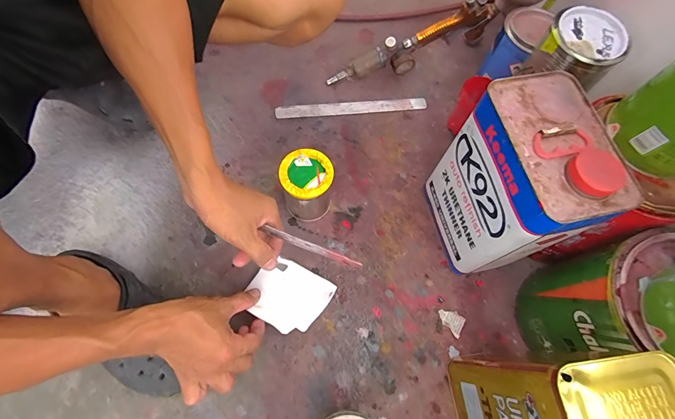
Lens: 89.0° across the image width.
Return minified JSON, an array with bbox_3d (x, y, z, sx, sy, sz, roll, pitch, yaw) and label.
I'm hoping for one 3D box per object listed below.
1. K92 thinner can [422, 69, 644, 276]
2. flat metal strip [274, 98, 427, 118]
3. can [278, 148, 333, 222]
[{"bbox_3d":[0.219,-0.025,0.455,0.107,0.259,0.168,-10,68,-8],"label":"K92 thinner can"},{"bbox_3d":[0.029,-0.196,0.655,0.288,0.007,0.025,-6,69,-5],"label":"flat metal strip"},{"bbox_3d":[-0.046,-0.034,0.533,0.074,0.107,0.075,1,69,-2],"label":"can"}]

